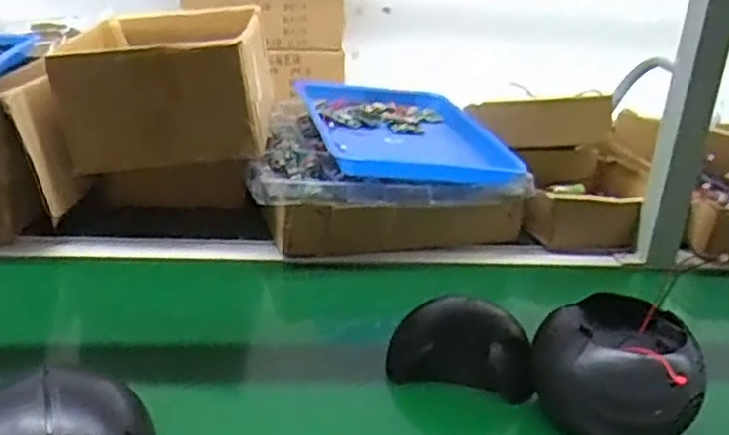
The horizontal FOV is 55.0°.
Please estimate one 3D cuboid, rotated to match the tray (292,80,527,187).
[{"bbox_3d":[0.043,-0.126,0.986,0.235,0.032,0.357,-2,29,-14],"label":"tray"}]

